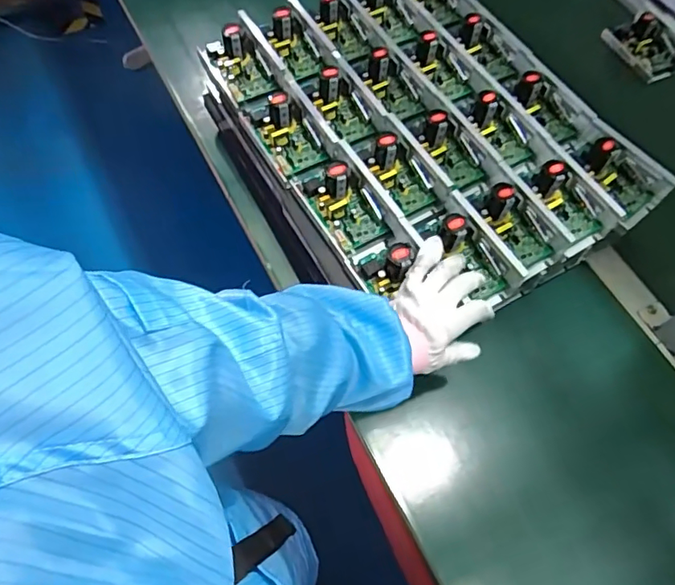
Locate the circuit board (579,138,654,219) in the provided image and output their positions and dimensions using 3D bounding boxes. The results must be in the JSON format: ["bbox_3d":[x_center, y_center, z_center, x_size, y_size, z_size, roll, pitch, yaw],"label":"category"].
[{"bbox_3d":[0.350,-0.143,0.661,0.106,0.040,0.058,47,68,-4],"label":"circuit board"}]

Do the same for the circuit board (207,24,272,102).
[{"bbox_3d":[-0.134,-0.312,0.712,0.057,0.046,0.097,-26,68,-16],"label":"circuit board"}]

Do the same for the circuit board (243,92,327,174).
[{"bbox_3d":[-0.073,-0.218,0.670,0.059,0.047,0.141,-27,68,-16],"label":"circuit board"}]

